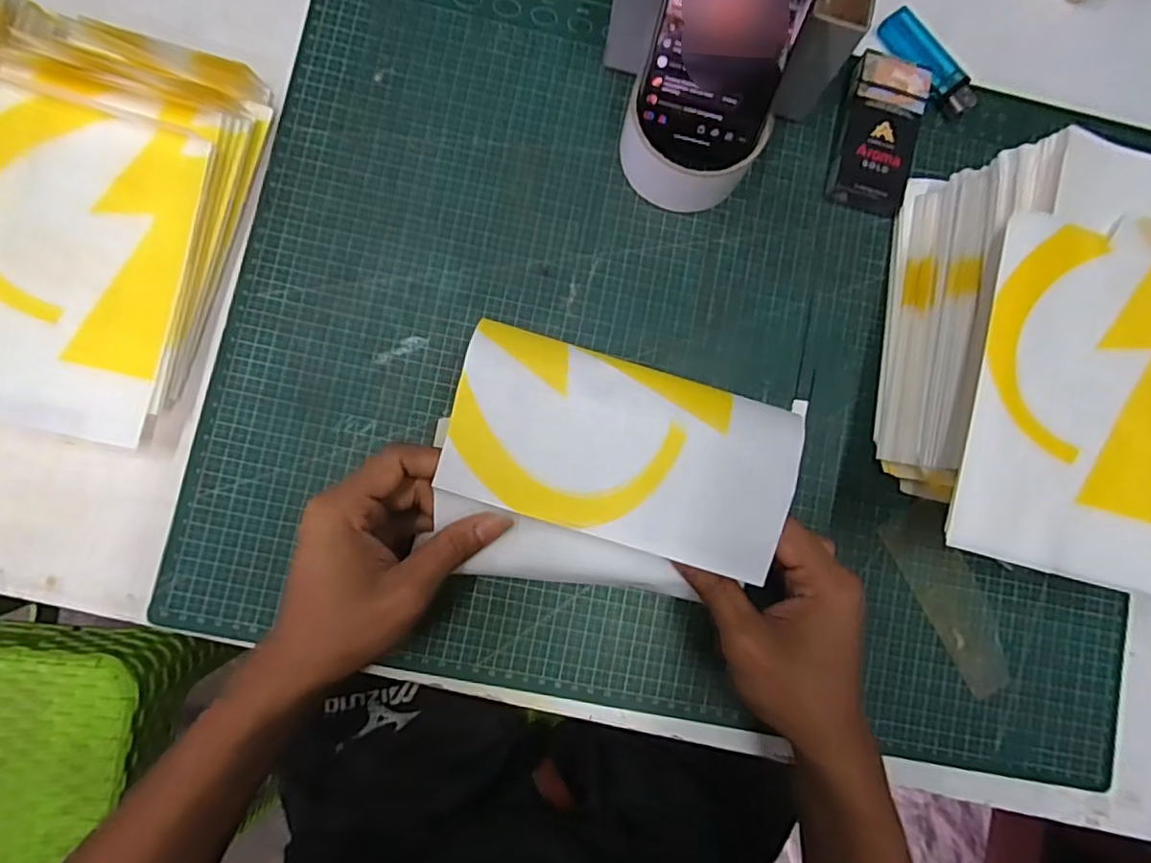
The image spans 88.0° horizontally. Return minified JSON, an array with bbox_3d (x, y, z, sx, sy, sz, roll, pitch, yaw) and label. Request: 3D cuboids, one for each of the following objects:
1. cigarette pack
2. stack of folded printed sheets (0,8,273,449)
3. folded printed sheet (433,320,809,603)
[{"bbox_3d":[0.200,-0.195,0.393,0.049,0.021,0.100,13,83,-4],"label":"cigarette pack"},{"bbox_3d":[-0.264,-0.116,0.332,0.120,0.048,0.233,13,83,-4],"label":"stack of folded printed sheets"},{"bbox_3d":[0.017,0.029,0.309,0.171,0.026,0.128,15,103,4],"label":"folded printed sheet"}]

